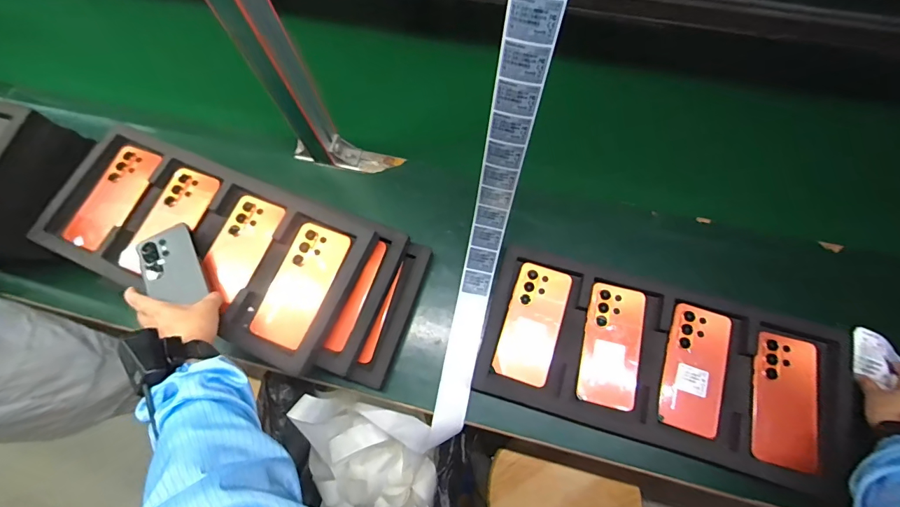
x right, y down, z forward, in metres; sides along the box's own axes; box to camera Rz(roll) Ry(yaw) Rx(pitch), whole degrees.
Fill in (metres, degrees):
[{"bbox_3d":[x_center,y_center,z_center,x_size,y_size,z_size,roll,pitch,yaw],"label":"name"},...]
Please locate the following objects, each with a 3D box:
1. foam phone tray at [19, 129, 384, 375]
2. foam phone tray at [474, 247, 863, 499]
[{"bbox_3d":[-0.371,-0.028,0.592,0.482,0.022,0.222,22,74,9],"label":"foam phone tray"},{"bbox_3d":[0.292,0.149,0.564,0.473,0.026,0.217,15,72,7],"label":"foam phone tray"}]

